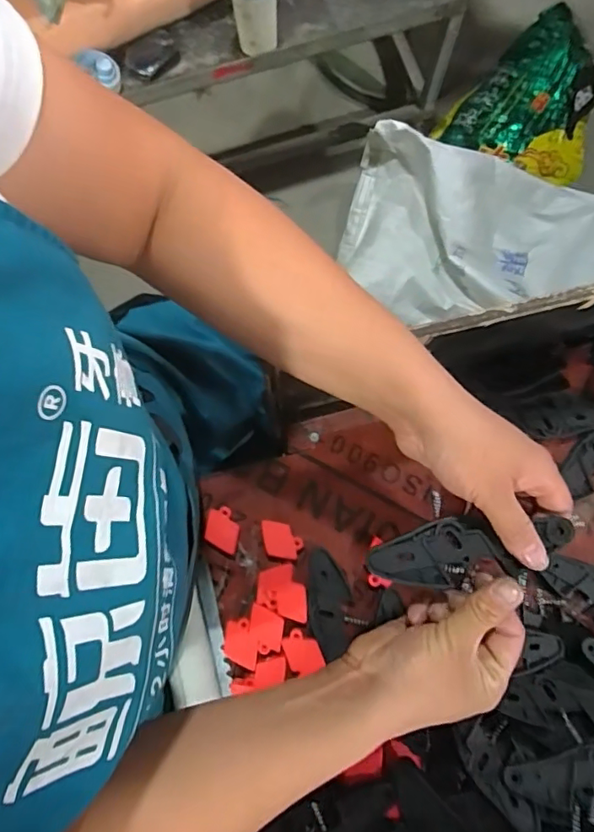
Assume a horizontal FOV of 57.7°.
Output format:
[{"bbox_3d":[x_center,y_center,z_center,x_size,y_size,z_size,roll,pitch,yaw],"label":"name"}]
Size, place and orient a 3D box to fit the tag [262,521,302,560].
[{"bbox_3d":[-0.014,0.113,0.489,0.038,0.008,0.029,11,79,3],"label":"tag"}]

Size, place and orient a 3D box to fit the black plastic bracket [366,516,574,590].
[{"bbox_3d":[0.109,0.084,0.341,0.125,0.007,0.040,-10,79,3],"label":"black plastic bracket"}]

